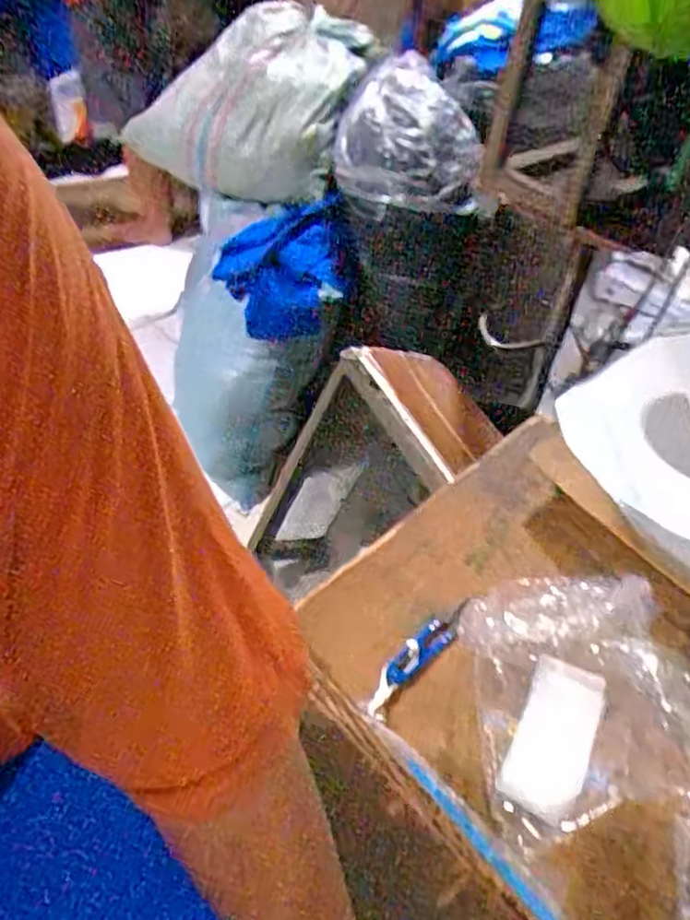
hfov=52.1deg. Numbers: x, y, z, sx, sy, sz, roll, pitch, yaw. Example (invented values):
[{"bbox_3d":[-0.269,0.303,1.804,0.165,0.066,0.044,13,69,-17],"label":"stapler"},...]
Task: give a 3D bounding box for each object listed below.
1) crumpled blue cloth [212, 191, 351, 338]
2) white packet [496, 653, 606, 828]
[{"bbox_3d":[-0.129,-0.416,1.555,0.255,0.270,0.197,0,45,-8],"label":"crumpled blue cloth"},{"bbox_3d":[0.190,0.248,0.631,0.077,0.012,0.135,31,62,-10],"label":"white packet"}]

